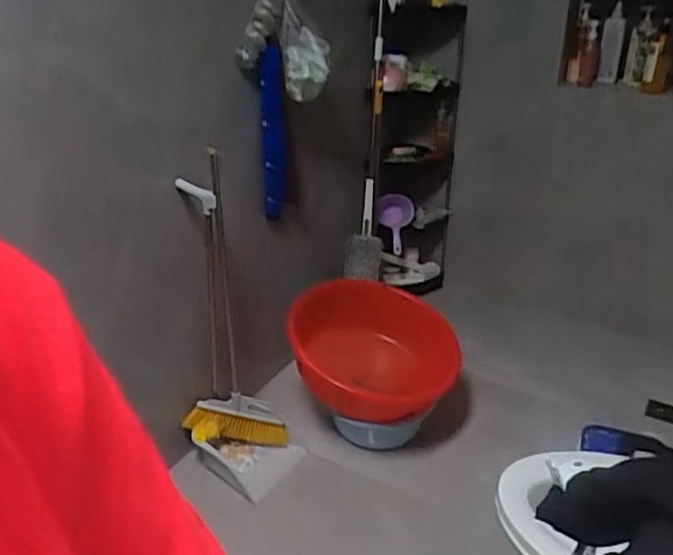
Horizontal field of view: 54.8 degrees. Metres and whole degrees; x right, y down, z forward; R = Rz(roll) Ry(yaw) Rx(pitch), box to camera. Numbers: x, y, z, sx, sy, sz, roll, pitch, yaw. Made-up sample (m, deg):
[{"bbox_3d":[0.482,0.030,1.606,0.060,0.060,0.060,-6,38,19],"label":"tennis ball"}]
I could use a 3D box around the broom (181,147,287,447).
[{"bbox_3d":[-0.281,0.114,1.717,0.274,0.768,0.132,1,29,4],"label":"broom"}]

